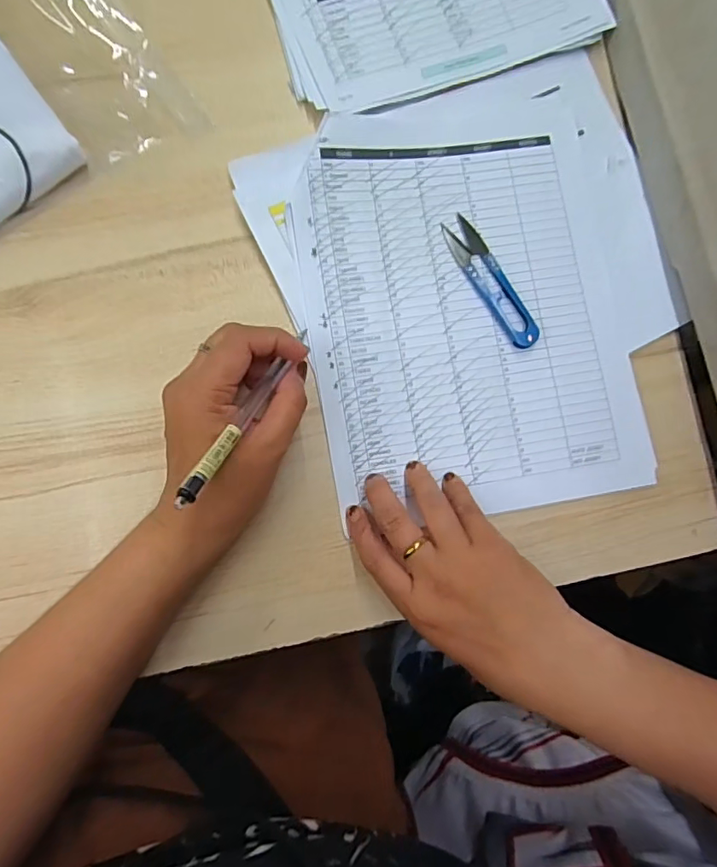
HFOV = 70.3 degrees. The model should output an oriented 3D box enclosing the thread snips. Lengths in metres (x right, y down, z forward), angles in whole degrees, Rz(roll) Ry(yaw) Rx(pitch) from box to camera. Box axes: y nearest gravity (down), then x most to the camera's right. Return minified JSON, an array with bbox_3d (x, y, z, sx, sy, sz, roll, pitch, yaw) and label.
[{"bbox_3d":[0.092,-0.106,0.351,0.024,0.007,0.102,-33,84,-10],"label":"thread snips"}]

